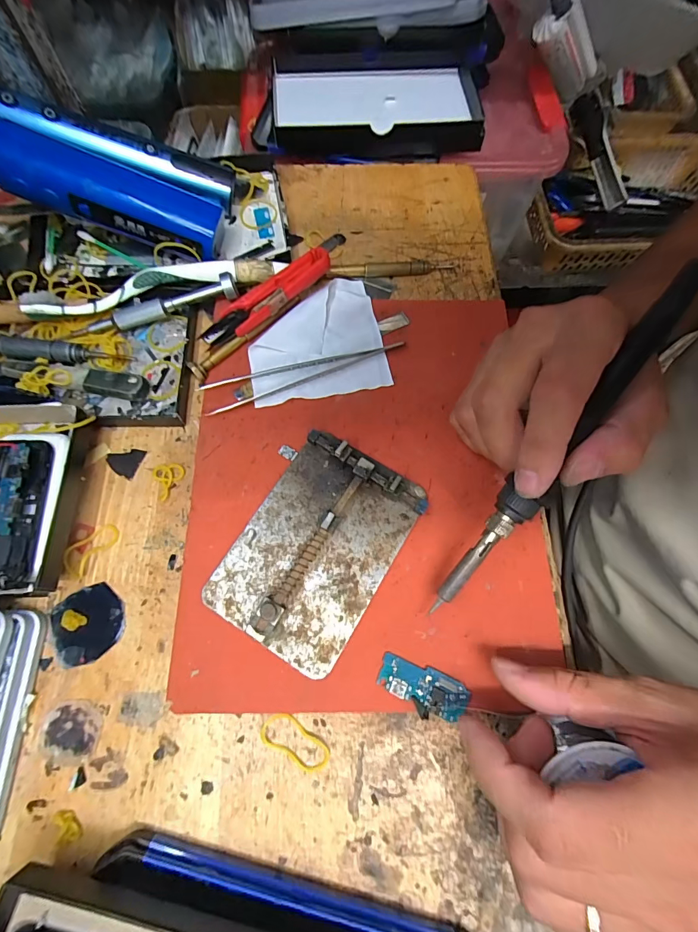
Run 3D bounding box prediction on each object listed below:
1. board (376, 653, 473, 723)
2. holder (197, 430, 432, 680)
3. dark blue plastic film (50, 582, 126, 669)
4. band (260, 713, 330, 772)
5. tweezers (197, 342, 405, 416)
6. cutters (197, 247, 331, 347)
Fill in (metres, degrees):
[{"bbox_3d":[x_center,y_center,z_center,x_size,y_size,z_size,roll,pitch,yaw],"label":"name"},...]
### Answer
[{"bbox_3d":[0.037,0.113,0.204,0.045,0.005,0.021,18,71,5],"label":"board"},{"bbox_3d":[-0.017,0.041,0.221,0.080,0.018,0.115,30,73,9],"label":"holder"},{"bbox_3d":[-0.139,0.083,0.213,0.036,0.007,0.037,-22,73,-9],"label":"dark blue plastic film"},{"bbox_3d":[-0.026,0.137,0.200,0.036,0.004,0.016,28,73,8],"label":"band"},{"bbox_3d":[-0.030,-0.062,0.260,0.132,0.010,0.024,-16,72,-7],"label":"tweezers"},{"bbox_3d":[-0.056,-0.112,0.270,0.097,0.022,0.028,-40,77,-14],"label":"cutters"}]

